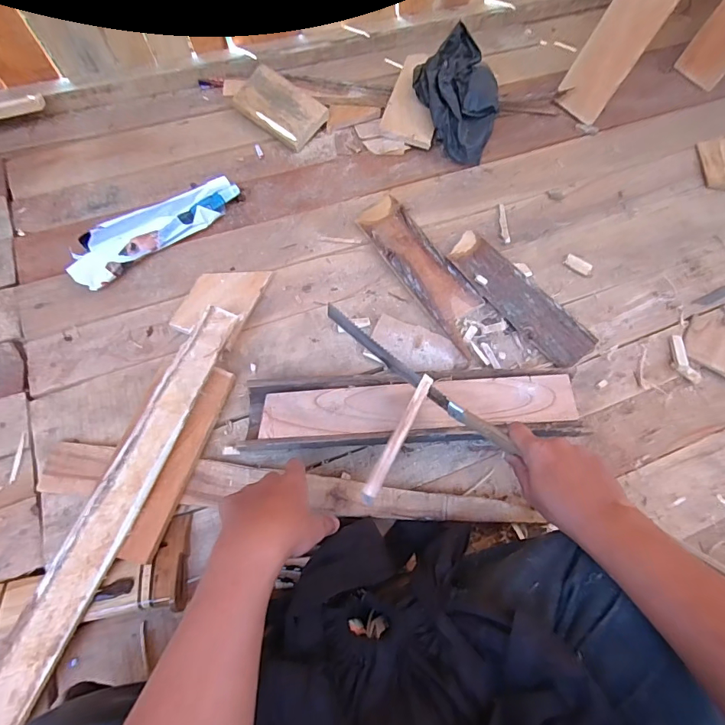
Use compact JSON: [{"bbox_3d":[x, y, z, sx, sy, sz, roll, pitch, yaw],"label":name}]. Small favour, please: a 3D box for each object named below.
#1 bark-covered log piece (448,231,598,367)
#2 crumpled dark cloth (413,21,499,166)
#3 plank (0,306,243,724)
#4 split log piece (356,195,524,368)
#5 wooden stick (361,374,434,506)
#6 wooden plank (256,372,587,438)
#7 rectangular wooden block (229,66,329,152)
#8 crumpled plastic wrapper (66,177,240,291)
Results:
[{"bbox_3d":[0.229,-0.096,0.650,0.073,0.029,0.245,-37,72,-18],"label":"bark-covered log piece"},{"bbox_3d":[0.163,-0.475,0.789,0.146,0.086,0.259,7,65,1],"label":"crumpled dark cloth"},{"bbox_3d":[-0.291,0.196,0.474,0.059,0.023,0.590,19,72,11],"label":"plank"},{"bbox_3d":[0.110,-0.130,0.670,0.089,0.023,0.342,-29,69,-15],"label":"split log piece"},{"bbox_3d":[0.038,0.076,0.457,0.017,0.010,0.151,26,67,10],"label":"wooden stick"},{"bbox_3d":[0.070,0.054,0.536,0.378,0.019,0.063,-2,65,-3],"label":"wooden plank"},{"bbox_3d":[-0.146,-0.456,0.782,0.155,0.016,0.095,37,82,5],"label":"rectangular wooden block"},{"bbox_3d":[-0.314,-0.205,0.664,0.269,0.048,0.091,-40,72,-18],"label":"crumpled plastic wrapper"}]

